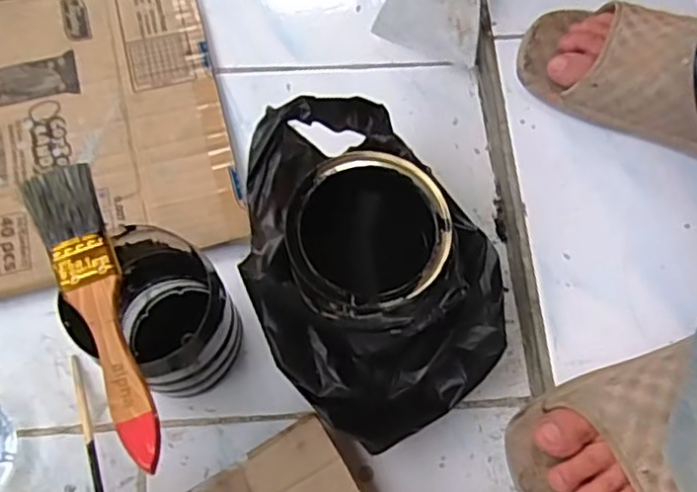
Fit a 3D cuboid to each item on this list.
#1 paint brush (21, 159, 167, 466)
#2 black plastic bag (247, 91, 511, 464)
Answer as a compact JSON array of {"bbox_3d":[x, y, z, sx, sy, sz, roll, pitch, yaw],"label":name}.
[{"bbox_3d":[-0.132,0.033,0.346,0.034,0.010,0.168,-20,74,-10],"label":"paint brush"},{"bbox_3d":[0.008,0.012,0.460,0.164,0.127,0.222,-35,75,-10],"label":"black plastic bag"}]

